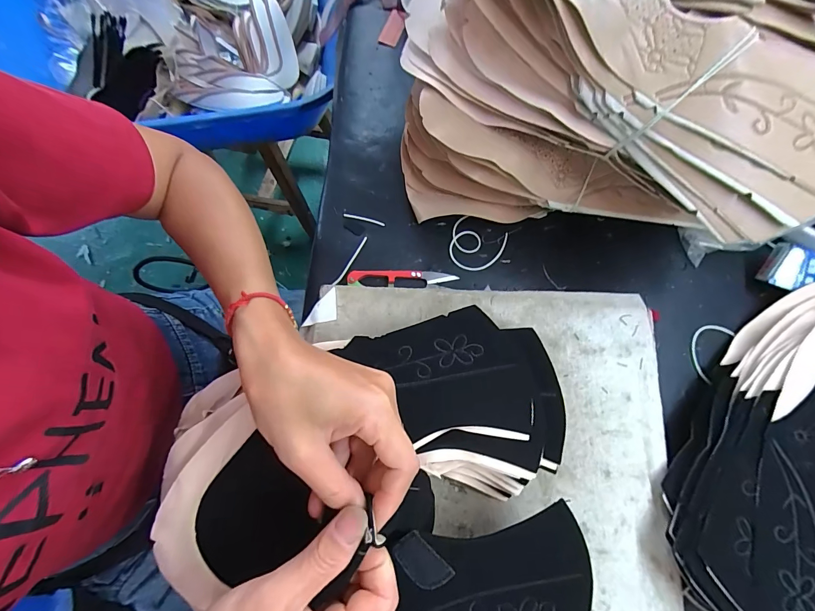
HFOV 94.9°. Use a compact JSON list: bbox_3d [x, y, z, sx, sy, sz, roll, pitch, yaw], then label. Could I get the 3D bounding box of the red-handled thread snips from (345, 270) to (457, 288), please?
[{"bbox_3d":[-0.005,-0.026,0.354,0.102,0.004,0.015,0,90,-8],"label":"red-handled thread snips"}]

